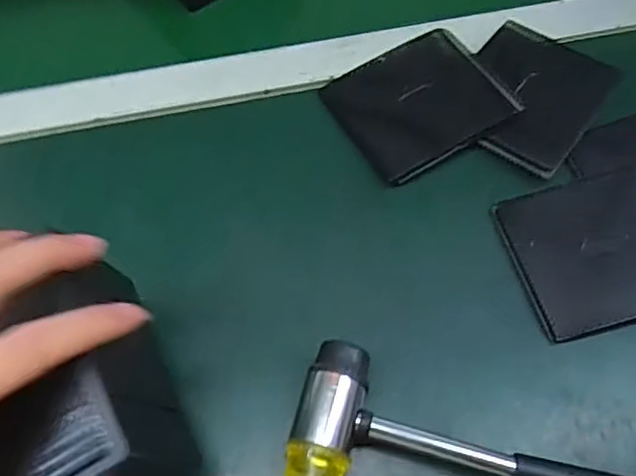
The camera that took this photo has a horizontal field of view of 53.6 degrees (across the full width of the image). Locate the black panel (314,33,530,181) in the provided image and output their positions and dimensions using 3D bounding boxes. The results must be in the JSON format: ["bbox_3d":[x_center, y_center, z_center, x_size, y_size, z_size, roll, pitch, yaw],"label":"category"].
[{"bbox_3d":[0.072,-0.101,0.461,0.112,0.010,0.101,-29,67,-15],"label":"black panel"}]

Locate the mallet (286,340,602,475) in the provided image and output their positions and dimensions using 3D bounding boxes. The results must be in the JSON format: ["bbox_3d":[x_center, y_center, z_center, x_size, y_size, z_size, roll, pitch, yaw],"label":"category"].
[{"bbox_3d":[0.110,0.118,0.340,0.248,0.032,0.078,11,63,4],"label":"mallet"}]

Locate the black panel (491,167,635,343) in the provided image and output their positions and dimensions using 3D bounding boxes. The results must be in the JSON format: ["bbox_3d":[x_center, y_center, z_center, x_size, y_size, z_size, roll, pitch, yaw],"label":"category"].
[{"bbox_3d":[0.184,0.005,0.407,0.109,0.011,0.100,-12,64,-8],"label":"black panel"}]

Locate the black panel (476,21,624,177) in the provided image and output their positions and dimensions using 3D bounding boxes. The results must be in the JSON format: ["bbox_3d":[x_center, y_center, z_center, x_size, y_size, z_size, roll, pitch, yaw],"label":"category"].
[{"bbox_3d":[0.157,-0.108,0.463,0.094,0.006,0.121,32,67,14],"label":"black panel"}]

